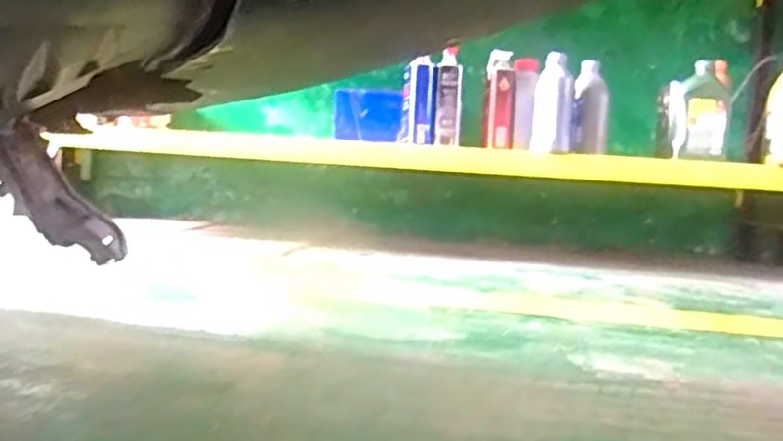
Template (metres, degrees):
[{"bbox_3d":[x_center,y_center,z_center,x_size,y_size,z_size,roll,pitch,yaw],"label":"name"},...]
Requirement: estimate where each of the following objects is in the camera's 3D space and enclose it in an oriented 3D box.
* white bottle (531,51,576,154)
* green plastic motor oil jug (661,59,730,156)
[{"bbox_3d":[0.346,-0.237,1.554,0.089,0.227,0.081,5,4,14],"label":"white bottle"},{"bbox_3d":[0.653,-0.224,1.559,0.135,0.220,0.084,5,5,19],"label":"green plastic motor oil jug"}]

